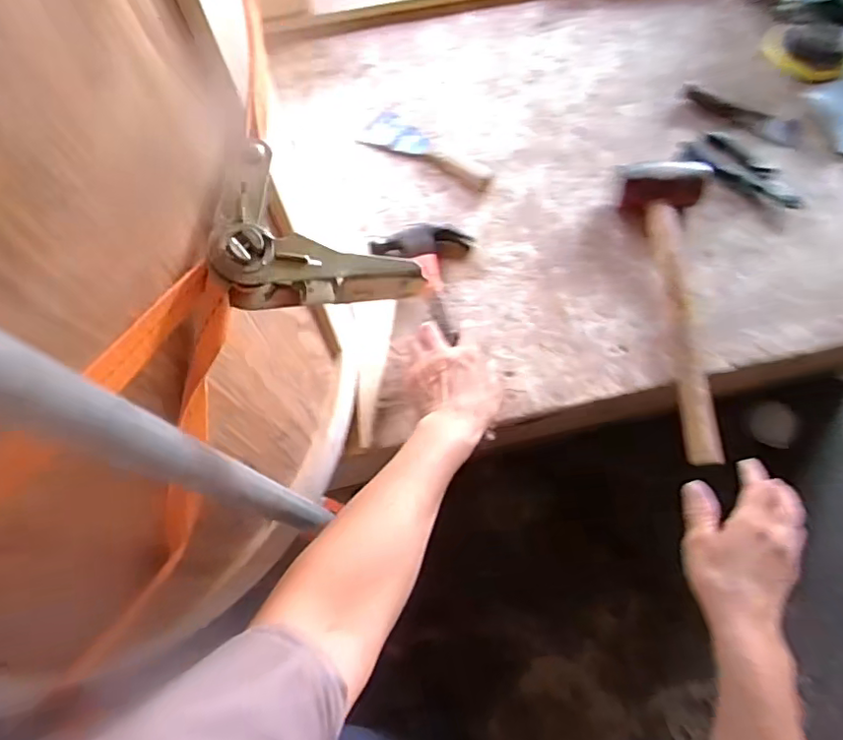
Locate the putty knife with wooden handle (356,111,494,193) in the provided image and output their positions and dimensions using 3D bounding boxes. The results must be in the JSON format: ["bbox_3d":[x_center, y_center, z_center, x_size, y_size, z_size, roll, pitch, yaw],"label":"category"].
[{"bbox_3d":[0.010,-0.297,0.773,0.194,0.019,0.052,30,72,13],"label":"putty knife with wooden handle"}]

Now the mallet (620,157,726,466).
[{"bbox_3d":[0.303,-0.076,0.651,0.103,0.060,0.361,-5,68,0],"label":"mallet"}]

